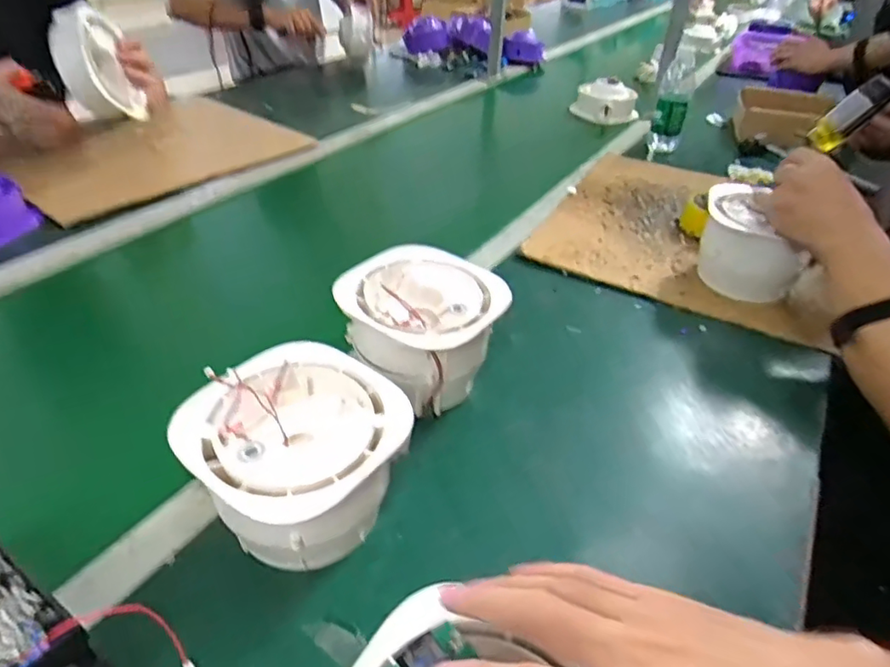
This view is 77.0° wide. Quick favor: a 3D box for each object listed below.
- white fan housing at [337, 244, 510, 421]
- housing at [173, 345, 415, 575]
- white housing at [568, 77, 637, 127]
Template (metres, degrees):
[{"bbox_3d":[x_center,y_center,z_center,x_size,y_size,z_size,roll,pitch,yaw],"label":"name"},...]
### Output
[{"bbox_3d":[-0.025,-0.004,0.545,0.139,0.098,0.134,32,47,30],"label":"white fan housing"},{"bbox_3d":[-0.107,0.094,0.416,0.139,0.102,0.135,-29,49,-34],"label":"housing"},{"bbox_3d":[0.399,-0.577,1.397,0.166,0.084,0.135,11,39,9],"label":"white housing"}]

